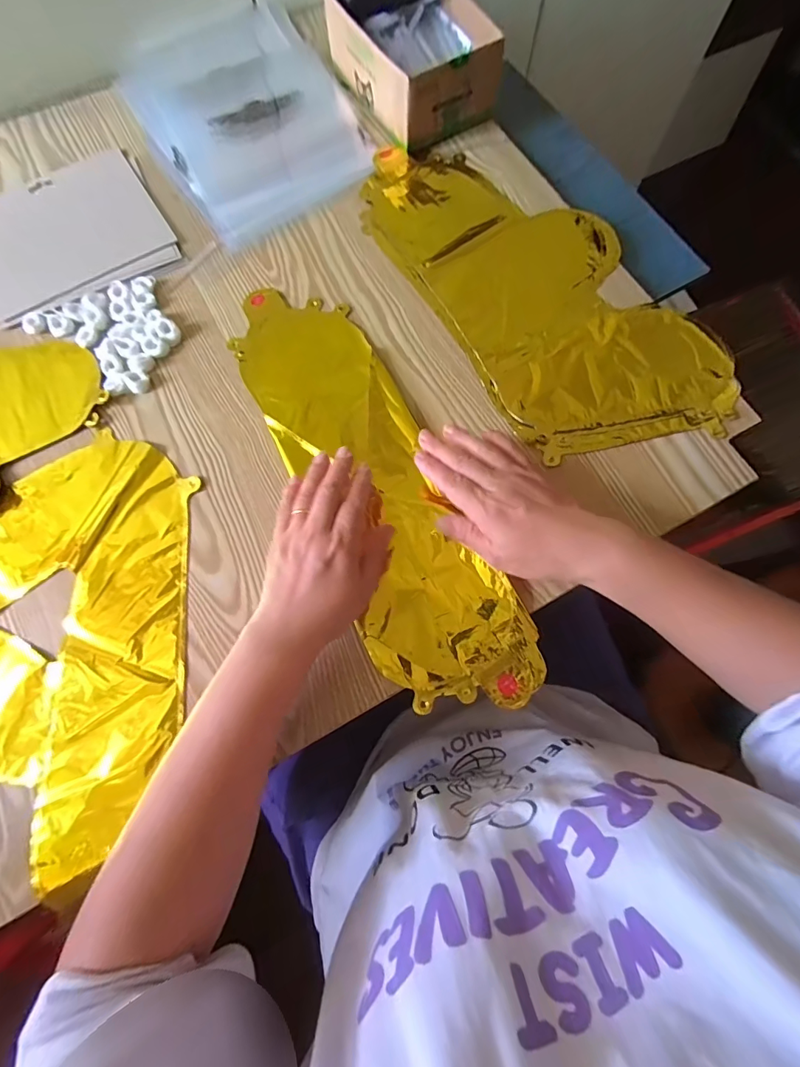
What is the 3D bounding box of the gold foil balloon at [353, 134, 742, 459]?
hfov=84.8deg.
[{"bbox_3d":[0.136,-0.259,0.446,0.210,0.012,0.422,-30,76,-7],"label":"gold foil balloon"}]

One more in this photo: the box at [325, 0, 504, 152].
[{"bbox_3d":[0.009,-0.545,0.495,0.125,0.070,0.185,-31,76,-7],"label":"box"}]

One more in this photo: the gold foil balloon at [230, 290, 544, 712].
[{"bbox_3d":[-0.029,-0.051,0.397,0.125,0.014,0.439,-27,76,-6],"label":"gold foil balloon"}]

